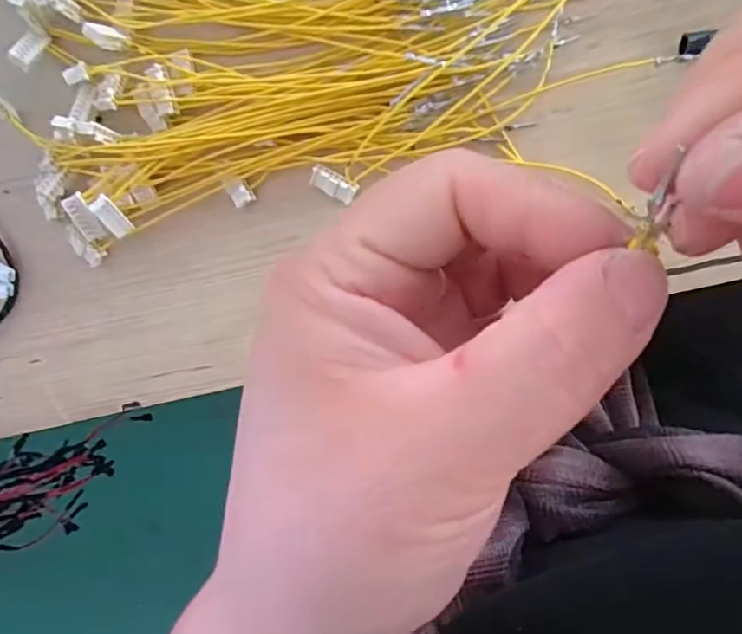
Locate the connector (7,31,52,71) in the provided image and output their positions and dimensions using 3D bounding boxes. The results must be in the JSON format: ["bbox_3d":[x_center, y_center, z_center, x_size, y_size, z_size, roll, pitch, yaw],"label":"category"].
[{"bbox_3d":[-0.145,-0.114,0.238,0.006,0.007,0.018,28,69,6],"label":"connector"}]

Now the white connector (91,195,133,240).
[{"bbox_3d":[-0.108,-0.042,0.236,0.007,0.019,0.006,-21,46,9],"label":"white connector"}]

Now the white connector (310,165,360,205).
[{"bbox_3d":[-0.016,-0.055,0.233,0.020,0.004,0.010,28,98,4],"label":"white connector"}]

